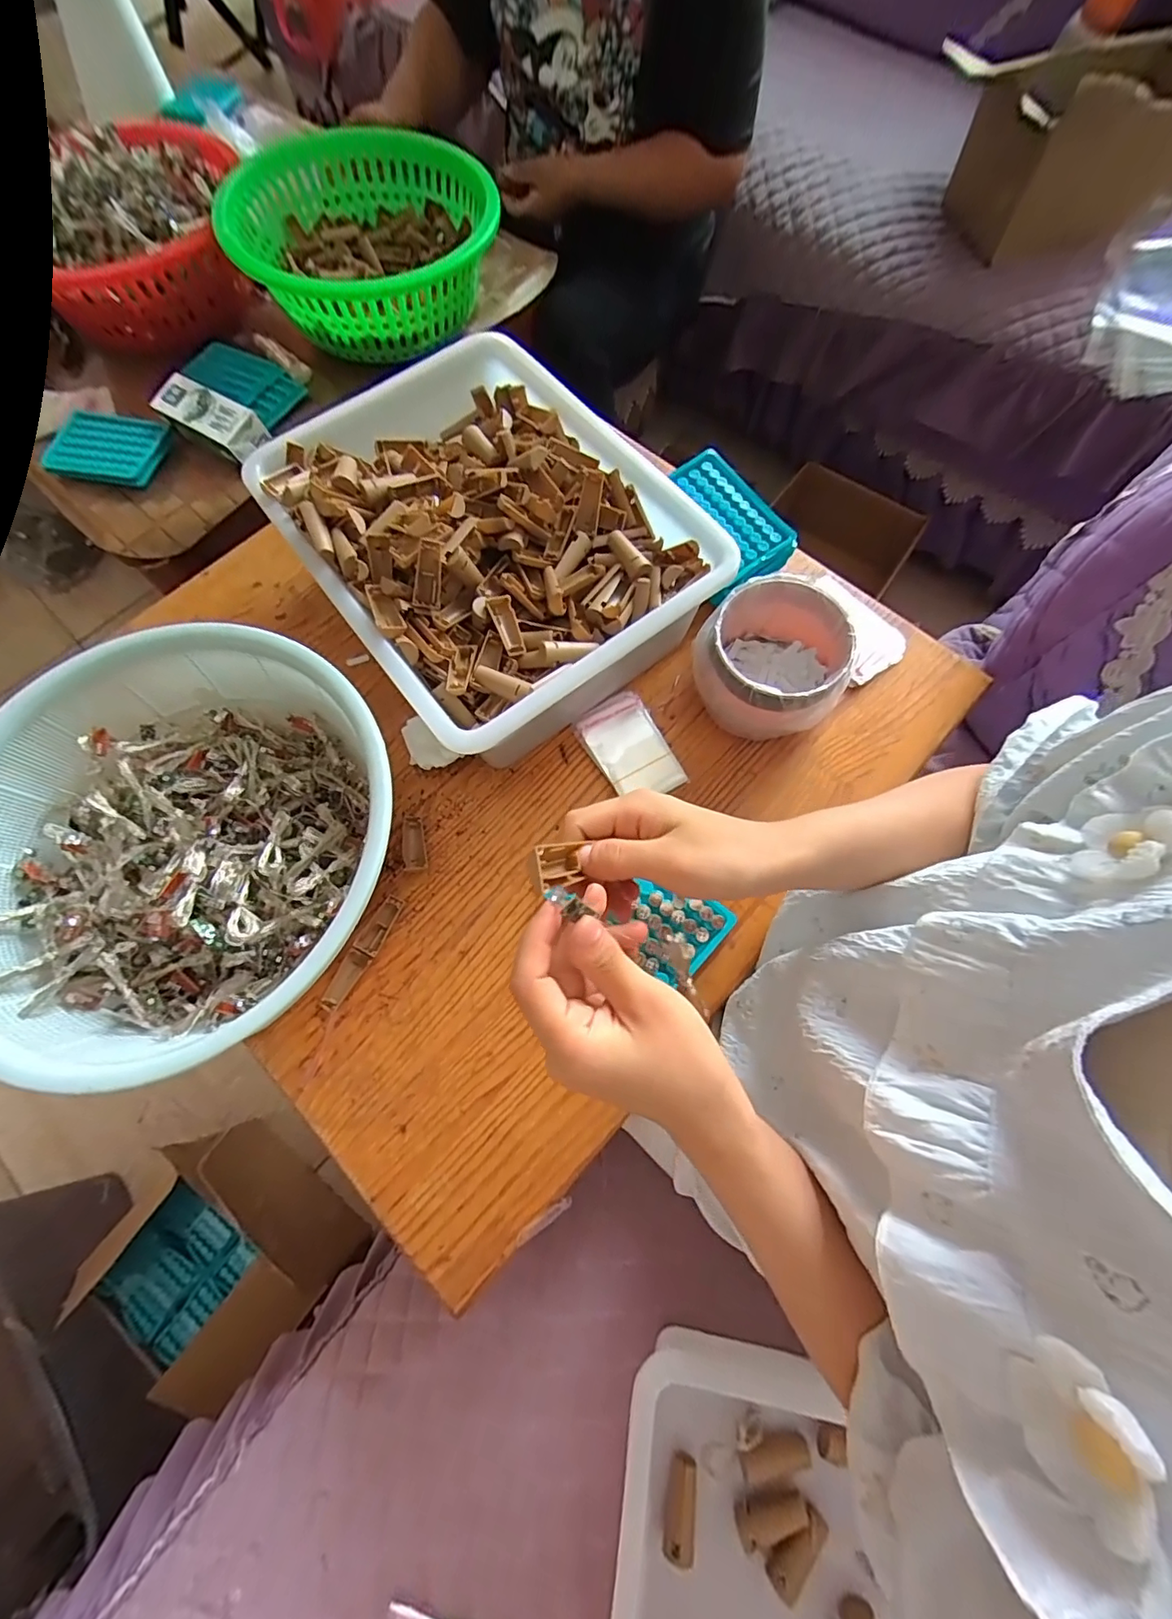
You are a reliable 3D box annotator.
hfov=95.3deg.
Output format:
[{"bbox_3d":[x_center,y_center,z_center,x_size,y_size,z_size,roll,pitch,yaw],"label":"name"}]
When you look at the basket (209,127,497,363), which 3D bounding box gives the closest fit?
[{"bbox_3d":[-0.270,-0.706,0.676,0.302,0.103,0.288,-2,71,0],"label":"basket"}]

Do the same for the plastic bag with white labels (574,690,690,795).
[{"bbox_3d":[0.040,-0.057,0.503,0.069,0.011,0.105,-26,72,-8],"label":"plastic bag with white labels"}]

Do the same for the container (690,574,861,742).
[{"bbox_3d":[0.163,-0.129,0.480,0.116,0.086,0.113,0,71,1],"label":"container"}]

